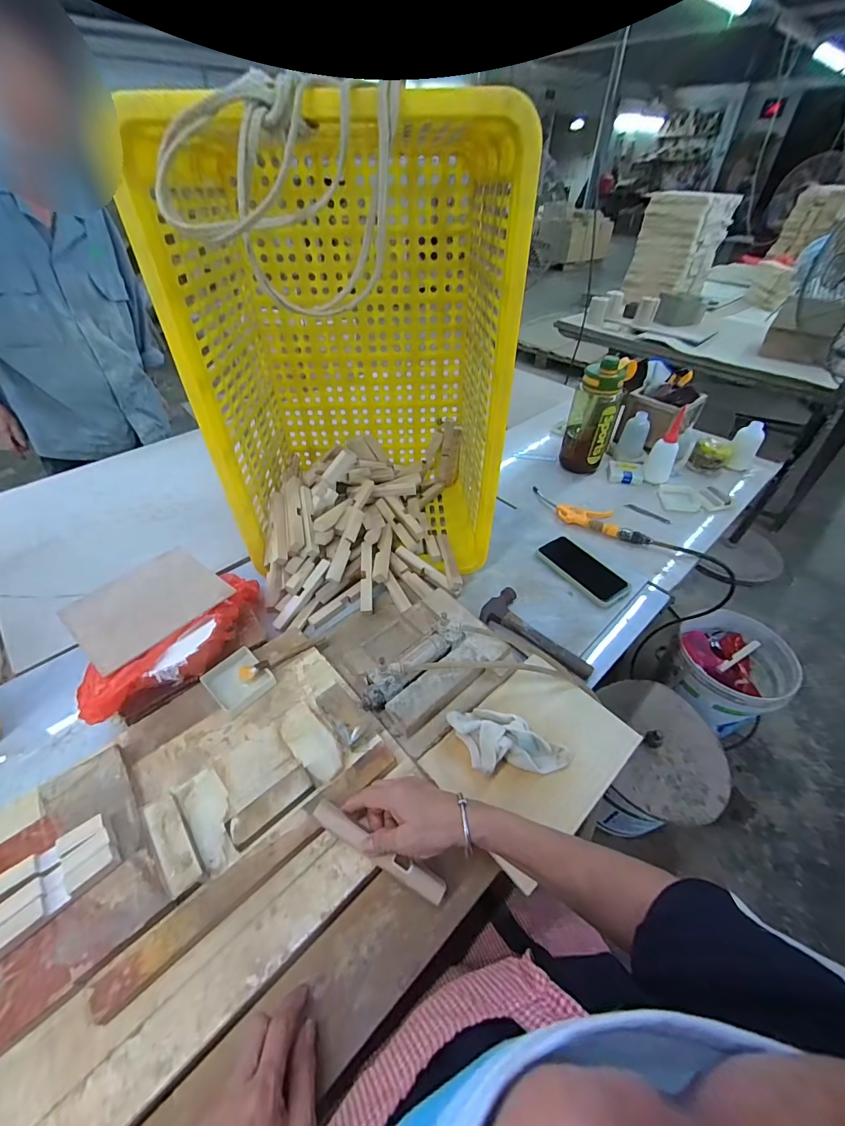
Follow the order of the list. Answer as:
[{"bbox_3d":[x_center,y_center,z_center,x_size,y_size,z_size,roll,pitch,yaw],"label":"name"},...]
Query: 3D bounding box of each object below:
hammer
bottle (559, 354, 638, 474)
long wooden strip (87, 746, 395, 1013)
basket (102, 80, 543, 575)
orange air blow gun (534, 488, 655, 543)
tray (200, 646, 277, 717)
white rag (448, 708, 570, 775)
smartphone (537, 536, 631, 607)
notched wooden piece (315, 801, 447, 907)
[{"bbox_3d":[0.188,0.110,0.663,0.189,0.020,0.075,32,53,28],"label":"hammer"},{"bbox_3d":[0.400,-0.343,0.963,0.108,0.243,0.088,17,47,17],"label":"bottle"},{"bbox_3d":[-0.156,0.295,0.414,0.308,0.010,0.035,-30,52,-27],"label":"long wooden strip"},{"bbox_3d":[-0.094,-0.279,0.657,0.414,0.578,0.379,-1,44,-1],"label":"basket"},{"bbox_3d":[0.347,-0.102,0.882,0.270,0.022,0.072,31,52,28],"label":"orange air blow gun"},{"bbox_3d":[-0.253,0.162,0.567,0.079,0.015,0.071,33,53,29],"label":"tray"},{"bbox_3d":[0.108,0.218,0.512,0.139,0.038,0.074,-3,44,-3],"label":"white rag"},{"bbox_3d":[0.299,0.012,0.767,0.078,0.016,0.164,-26,50,-24],"label":"smartphone"},{"bbox_3d":[-0.045,0.291,0.416,0.149,0.009,0.020,29,50,9],"label":"notched wooden piece"}]

